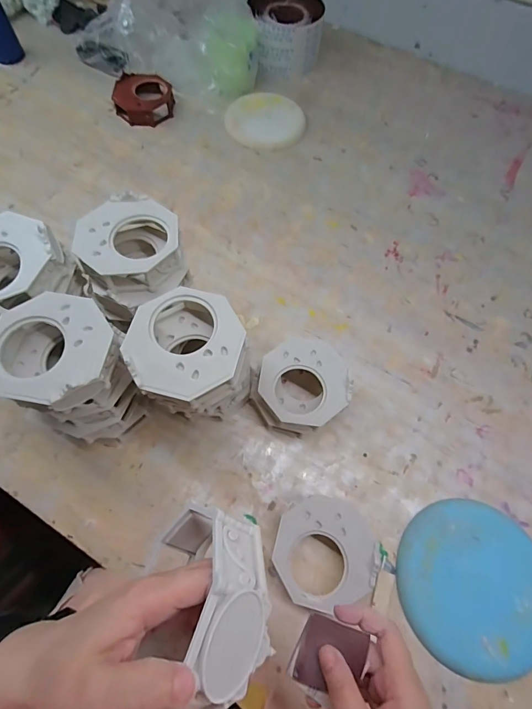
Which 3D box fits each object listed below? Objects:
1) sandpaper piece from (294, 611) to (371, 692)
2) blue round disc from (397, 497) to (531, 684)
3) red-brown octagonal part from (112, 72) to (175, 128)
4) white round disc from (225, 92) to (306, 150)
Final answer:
[{"bbox_3d":[0.047,0.221,0.274,0.045,0.006,0.042,19,67,5],"label":"sandpaper piece"},{"bbox_3d":[0.254,0.275,0.448,0.180,0.021,0.177,1,66,-3],"label":"blue round disc"},{"bbox_3d":[-0.250,-0.527,0.769,0.118,0.039,0.108,-9,67,-7],"label":"red-brown octagonal part"},{"bbox_3d":[0.001,-0.485,0.776,0.156,0.027,0.156,1,66,-3],"label":"white round disc"}]

